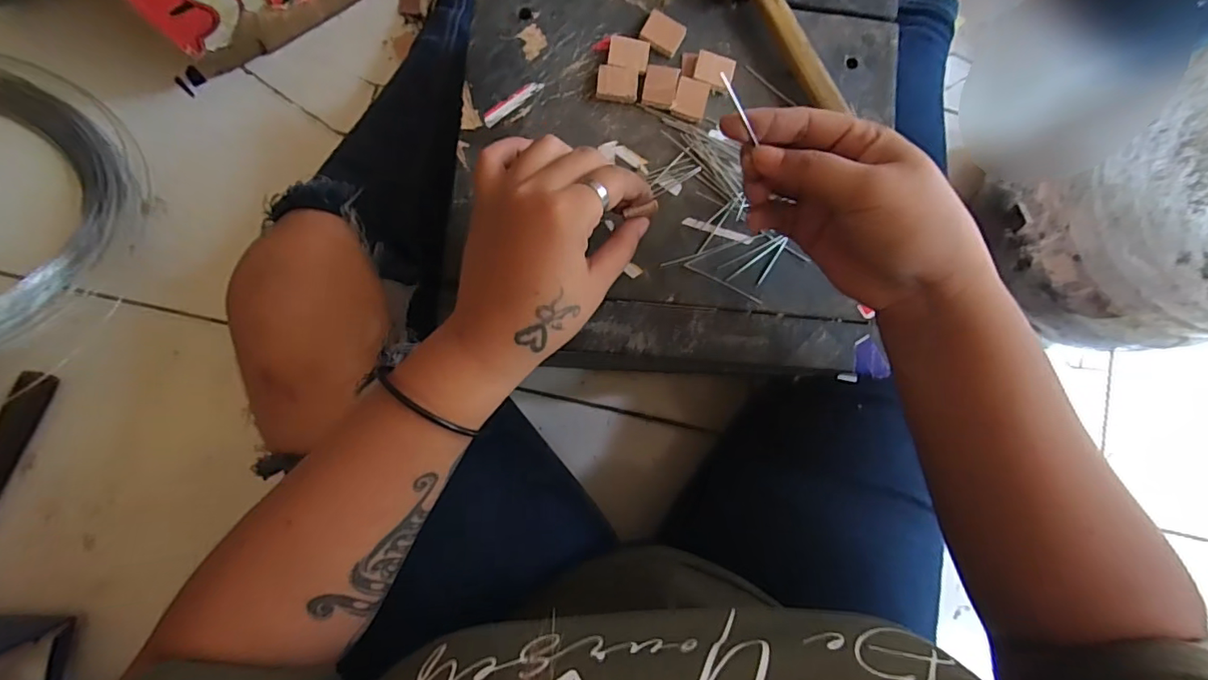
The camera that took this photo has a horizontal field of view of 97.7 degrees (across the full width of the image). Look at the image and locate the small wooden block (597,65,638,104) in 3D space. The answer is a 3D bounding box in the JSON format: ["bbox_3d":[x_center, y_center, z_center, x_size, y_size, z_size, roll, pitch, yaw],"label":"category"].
[{"bbox_3d":[0.008,-0.158,0.326,0.025,0.007,0.019,6,85,-6],"label":"small wooden block"}]

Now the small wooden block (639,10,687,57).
[{"bbox_3d":[0.037,-0.193,0.332,0.025,0.005,0.021,25,83,-4],"label":"small wooden block"}]

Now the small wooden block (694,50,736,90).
[{"bbox_3d":[0.070,-0.170,0.333,0.025,0.005,0.020,13,84,-5],"label":"small wooden block"}]

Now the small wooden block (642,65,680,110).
[{"bbox_3d":[0.035,-0.157,0.328,0.020,0.006,0.025,11,84,-5],"label":"small wooden block"}]

